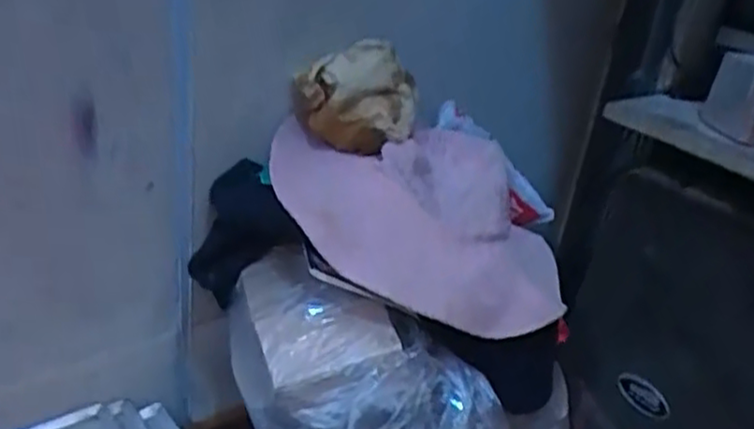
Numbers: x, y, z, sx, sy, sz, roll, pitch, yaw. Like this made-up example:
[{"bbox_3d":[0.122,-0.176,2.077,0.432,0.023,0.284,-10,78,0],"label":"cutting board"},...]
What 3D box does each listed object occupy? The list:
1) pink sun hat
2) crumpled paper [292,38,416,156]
[{"bbox_3d":[0.043,0.005,0.735,0.299,0.115,0.222,6,26,-4],"label":"pink sun hat"},{"bbox_3d":[-0.022,-0.115,0.734,0.125,0.102,0.057,4,26,-7],"label":"crumpled paper"}]

